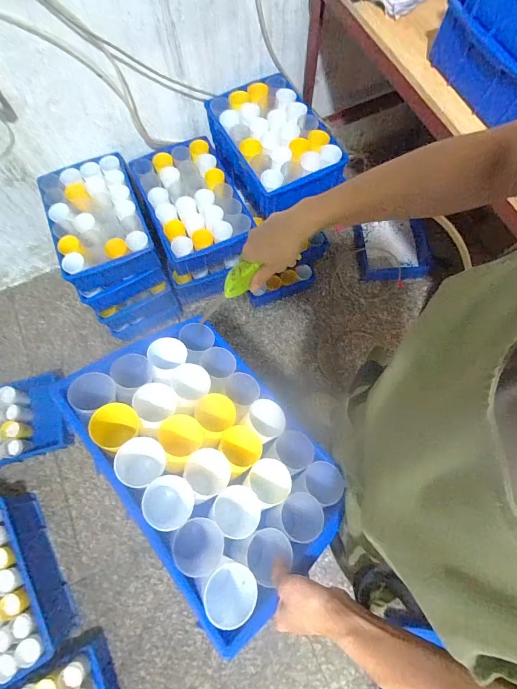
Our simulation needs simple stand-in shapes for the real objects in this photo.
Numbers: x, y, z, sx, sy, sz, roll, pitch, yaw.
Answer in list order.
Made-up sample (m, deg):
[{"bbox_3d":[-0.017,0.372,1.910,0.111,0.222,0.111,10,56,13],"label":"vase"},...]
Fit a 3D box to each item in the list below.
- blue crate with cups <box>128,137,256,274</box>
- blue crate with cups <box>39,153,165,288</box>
[{"bbox_3d":[-0.204,-0.442,1.067,0.270,0.117,0.398,-24,74,-7],"label":"blue crate with cups"},{"bbox_3d":[-0.486,-0.374,1.037,0.266,0.121,0.353,-23,74,-6],"label":"blue crate with cups"}]

